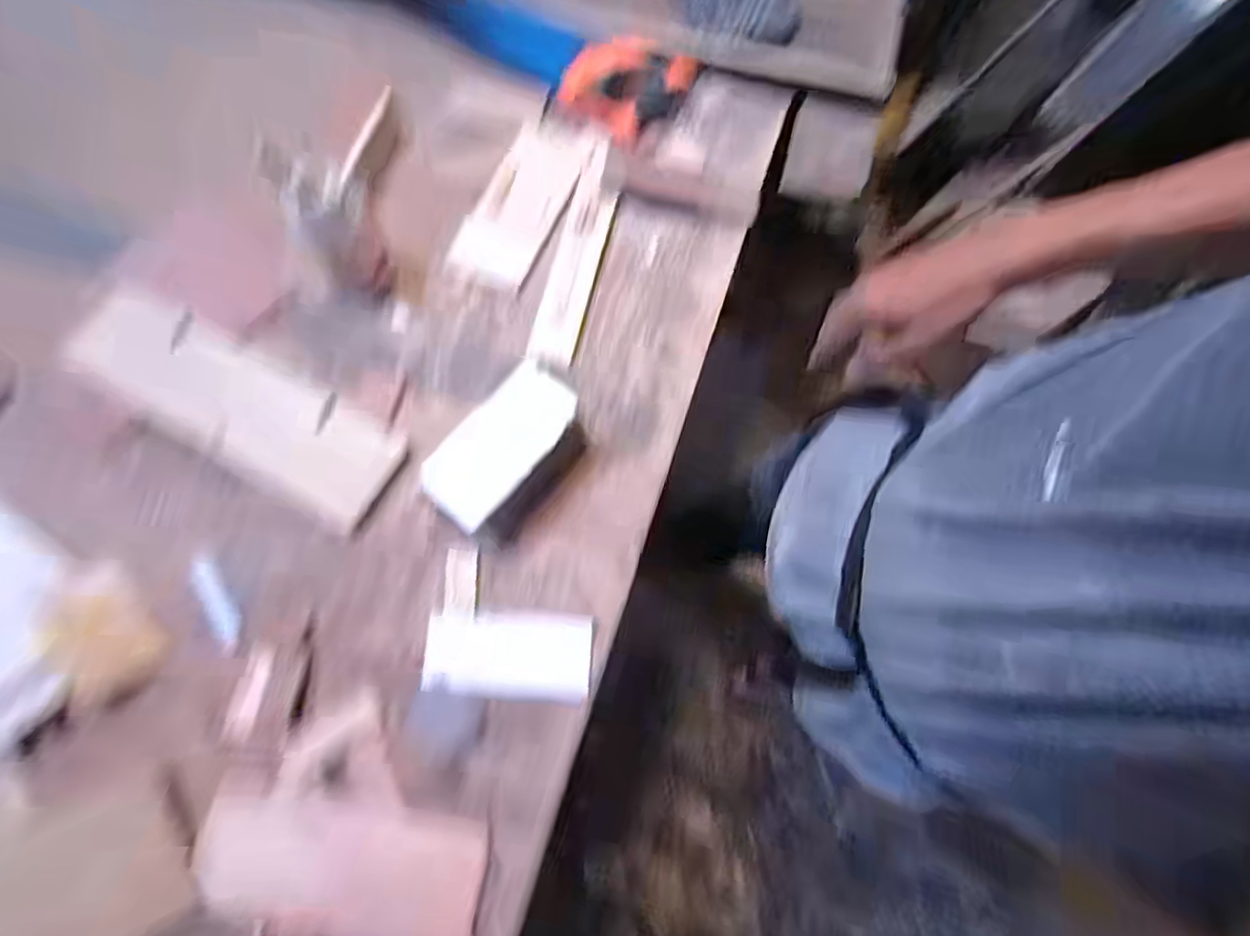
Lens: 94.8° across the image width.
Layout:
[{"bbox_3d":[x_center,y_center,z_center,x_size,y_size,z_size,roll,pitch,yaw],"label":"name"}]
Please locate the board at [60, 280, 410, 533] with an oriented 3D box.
[{"bbox_3d":[-0.437,-0.073,0.644,0.395,0.028,0.122,28,77,8],"label":"board"}]

